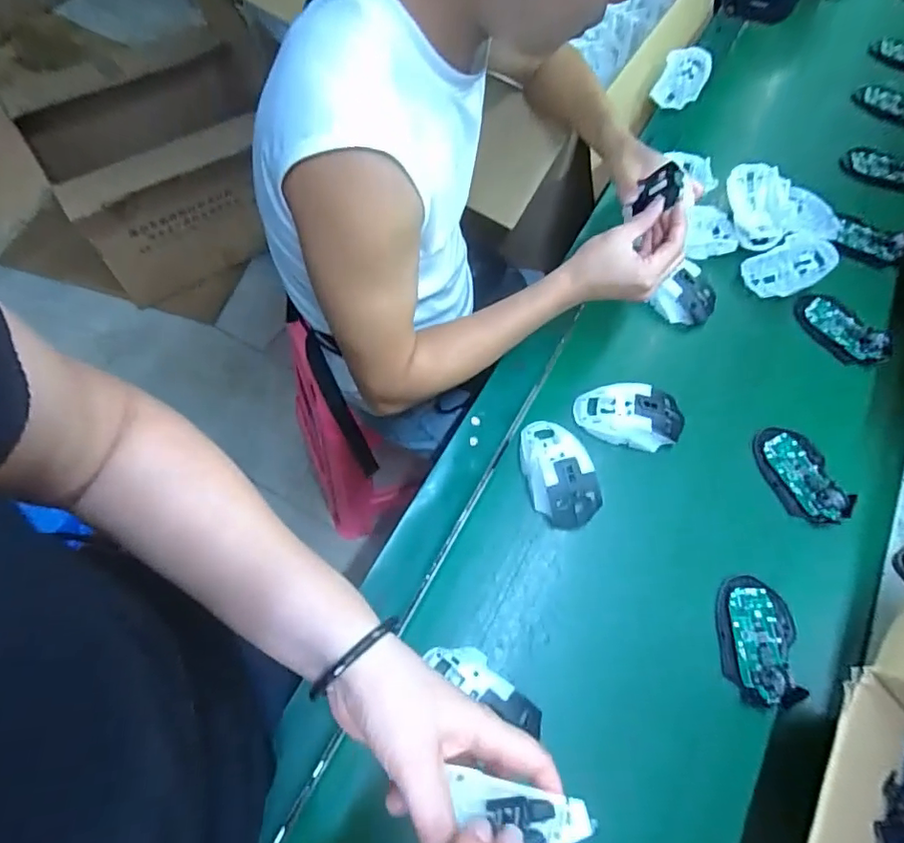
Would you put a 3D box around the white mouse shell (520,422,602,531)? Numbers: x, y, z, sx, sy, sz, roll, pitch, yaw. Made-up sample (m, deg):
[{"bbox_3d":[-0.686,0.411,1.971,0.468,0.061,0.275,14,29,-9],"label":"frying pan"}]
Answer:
[{"bbox_3d":[0.110,0.051,0.580,0.071,0.037,0.116,-21,68,-13],"label":"white mouse shell"}]

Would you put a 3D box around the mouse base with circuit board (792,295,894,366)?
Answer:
[{"bbox_3d":[0.484,-0.115,0.689,0.053,0.021,0.115,-35,71,-18],"label":"mouse base with circuit board"}]

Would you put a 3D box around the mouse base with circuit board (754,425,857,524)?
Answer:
[{"bbox_3d":[0.382,0.057,0.607,0.068,0.020,0.114,-18,67,-11],"label":"mouse base with circuit board"}]

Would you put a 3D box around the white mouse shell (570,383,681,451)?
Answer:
[{"bbox_3d":[0.196,-0.007,0.606,0.116,0.030,0.061,9,64,1],"label":"white mouse shell"}]

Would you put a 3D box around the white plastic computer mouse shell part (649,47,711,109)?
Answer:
[{"bbox_3d":[0.351,-0.521,0.848,0.070,0.017,0.120,27,80,-4],"label":"white plastic computer mouse shell part"}]

